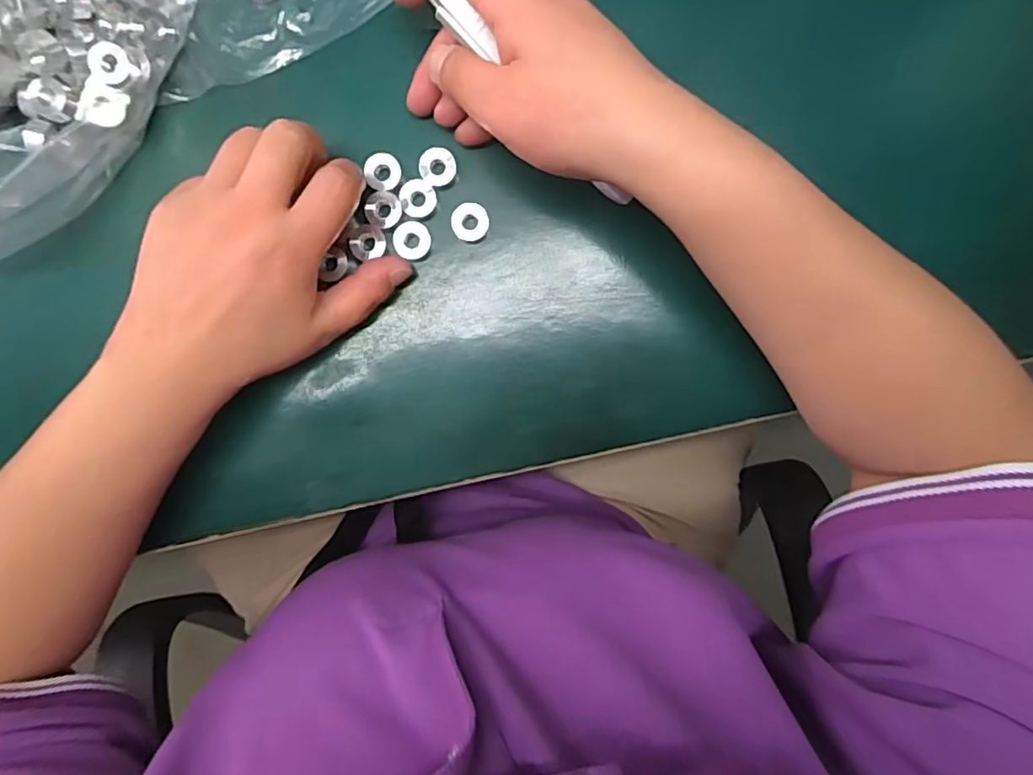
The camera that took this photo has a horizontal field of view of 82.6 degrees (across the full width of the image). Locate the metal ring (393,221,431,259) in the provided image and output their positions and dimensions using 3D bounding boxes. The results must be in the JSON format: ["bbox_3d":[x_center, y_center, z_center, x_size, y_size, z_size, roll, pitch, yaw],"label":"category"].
[{"bbox_3d":[-0.051,-0.072,0.288,0.018,0.004,0.017,0,95,0],"label":"metal ring"}]

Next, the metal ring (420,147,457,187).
[{"bbox_3d":[-0.038,-0.107,0.284,0.017,0.004,0.017,0,95,0],"label":"metal ring"}]

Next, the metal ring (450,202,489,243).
[{"bbox_3d":[-0.023,-0.081,0.289,0.018,0.005,0.018,0,95,0],"label":"metal ring"}]

